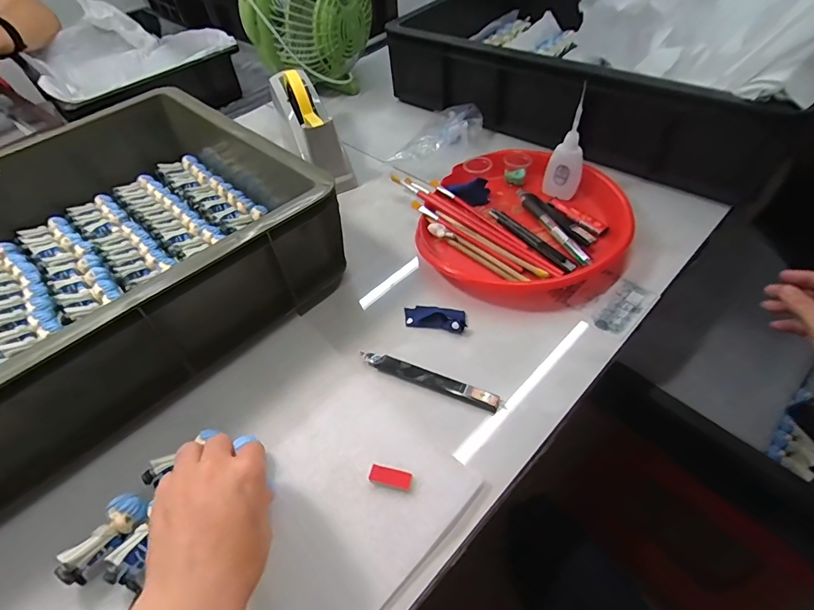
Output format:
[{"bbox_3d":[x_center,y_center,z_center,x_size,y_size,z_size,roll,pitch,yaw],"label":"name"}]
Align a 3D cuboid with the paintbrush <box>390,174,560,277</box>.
[{"bbox_3d":[0.073,-0.106,0.531,0.012,0.006,0.267,-38,58,-23],"label":"paintbrush"}]

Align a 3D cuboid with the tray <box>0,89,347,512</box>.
[{"bbox_3d":[-0.429,-0.037,0.454,0.585,0.116,0.461,-39,59,-24],"label":"tray"}]

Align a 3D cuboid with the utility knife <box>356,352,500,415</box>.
[{"bbox_3d":[0.019,0.071,0.404,0.137,0.010,0.019,18,55,18],"label":"utility knife"}]

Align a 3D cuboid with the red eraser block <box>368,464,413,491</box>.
[{"bbox_3d":[-0.013,0.138,0.345,0.035,0.004,0.015,10,53,12],"label":"red eraser block"}]

